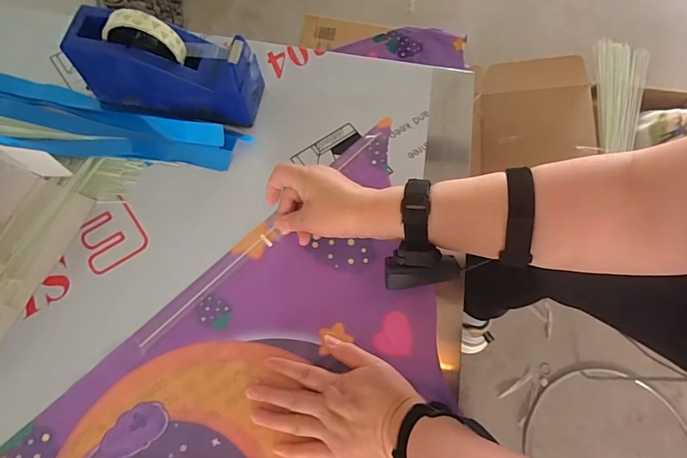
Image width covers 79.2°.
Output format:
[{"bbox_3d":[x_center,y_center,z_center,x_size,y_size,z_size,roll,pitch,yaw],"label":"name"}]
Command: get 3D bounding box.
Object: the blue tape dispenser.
[{"bbox_3d":[-0.207,-0.192,0.490,0.205,0.118,0.071,8,70,0],"label":"blue tape dispenser"}]

